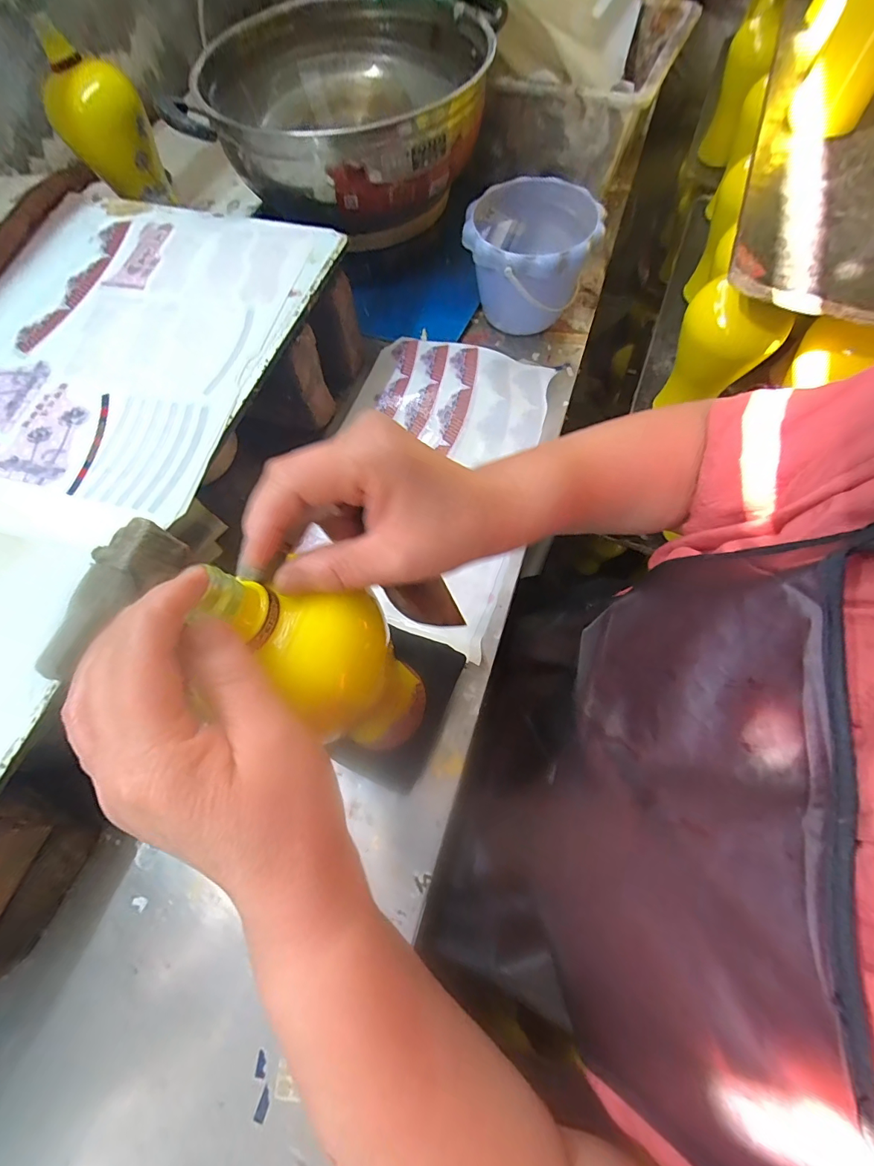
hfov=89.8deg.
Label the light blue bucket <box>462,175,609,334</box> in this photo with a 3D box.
[{"bbox_3d":[0.113,-0.392,0.545,0.148,0.113,0.162,23,69,9],"label":"light blue bucket"}]

